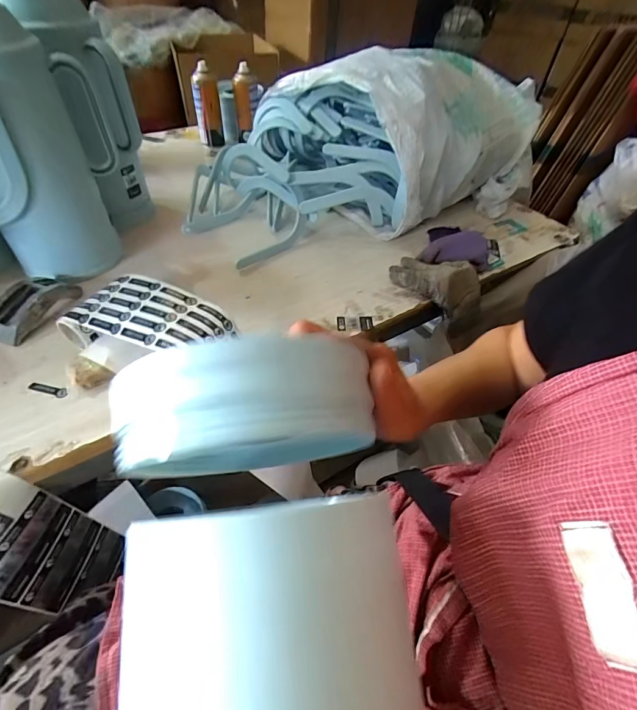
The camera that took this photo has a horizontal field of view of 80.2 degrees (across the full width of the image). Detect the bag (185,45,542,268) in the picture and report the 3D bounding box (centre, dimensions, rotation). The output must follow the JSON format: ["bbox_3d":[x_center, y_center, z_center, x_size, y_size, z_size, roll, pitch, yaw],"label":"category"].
[{"bbox_3d":[0.094,-0.409,0.741,0.685,0.255,0.360,-9,50,-11],"label":"bag"}]

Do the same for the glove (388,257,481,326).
[{"bbox_3d":[0.200,-0.109,0.649,0.157,0.082,0.092,18,50,12],"label":"glove"}]

